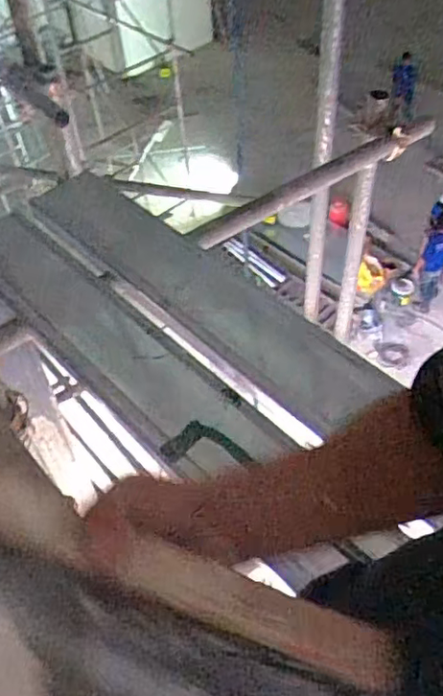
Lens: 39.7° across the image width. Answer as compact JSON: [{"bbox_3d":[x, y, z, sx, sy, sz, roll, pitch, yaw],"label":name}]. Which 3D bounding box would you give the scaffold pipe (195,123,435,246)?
[{"bbox_3d":[0.232,-0.389,1.355,0.725,0.049,0.056,-33,55,-23],"label":"scaffold pipe"}]

